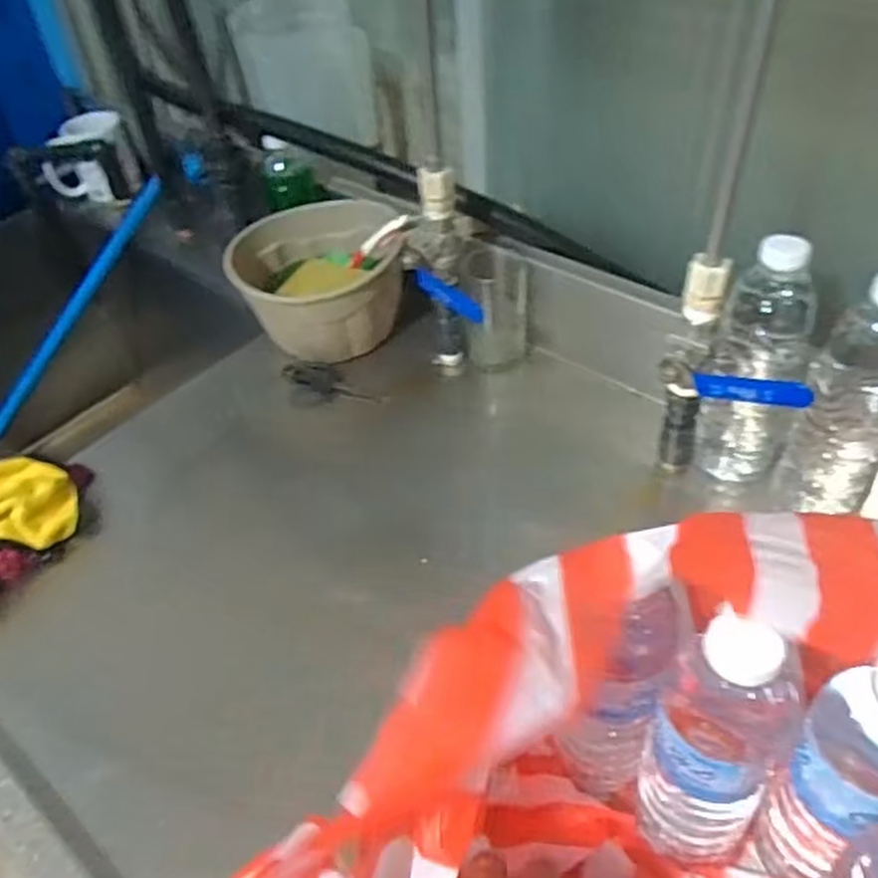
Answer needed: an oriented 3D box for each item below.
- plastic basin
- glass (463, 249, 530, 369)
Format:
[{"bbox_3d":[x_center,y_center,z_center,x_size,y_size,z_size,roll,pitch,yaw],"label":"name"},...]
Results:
[{"bbox_3d":[-0.122,-0.168,0.823,0.171,0.115,0.171,-2,44,2],"label":"plastic basin"},{"bbox_3d":[0.057,-0.136,0.785,0.063,0.110,0.068,-1,44,4],"label":"glass"}]

